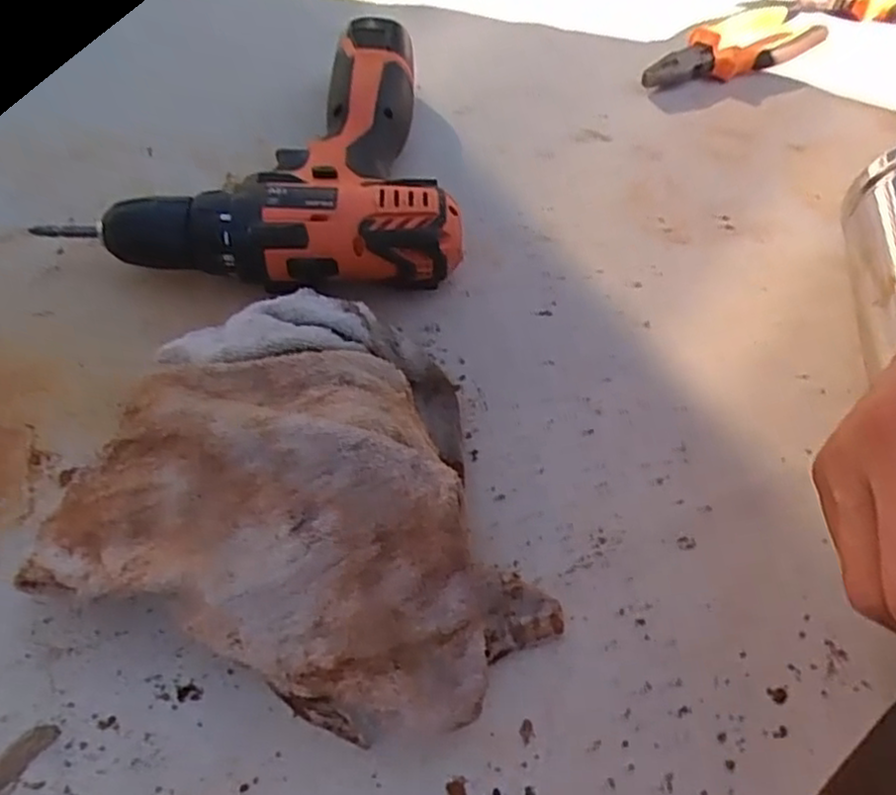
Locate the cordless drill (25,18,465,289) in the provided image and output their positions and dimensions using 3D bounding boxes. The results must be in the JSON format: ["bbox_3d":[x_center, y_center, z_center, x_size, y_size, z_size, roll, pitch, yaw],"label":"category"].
[{"bbox_3d":[-0.104,-0.145,0.434,0.217,0.053,0.199,-2,58,-3],"label":"cordless drill"}]

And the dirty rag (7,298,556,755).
[{"bbox_3d":[-0.050,0.034,0.320,0.213,0.060,0.176,20,59,10],"label":"dirty rag"}]

